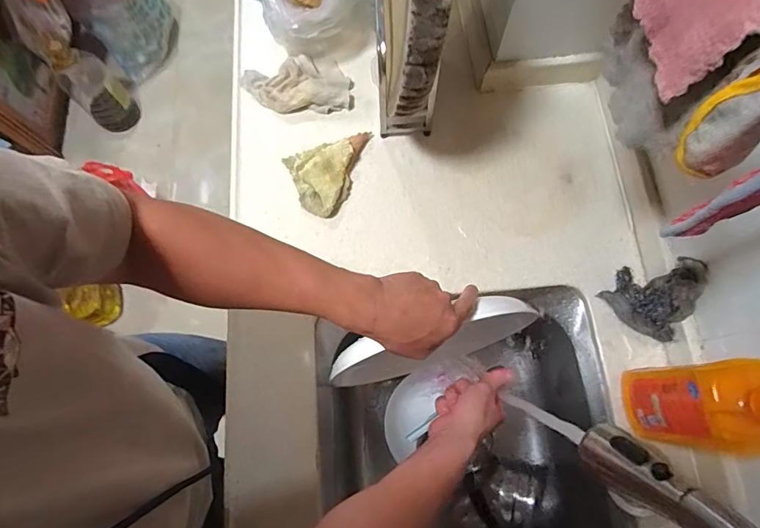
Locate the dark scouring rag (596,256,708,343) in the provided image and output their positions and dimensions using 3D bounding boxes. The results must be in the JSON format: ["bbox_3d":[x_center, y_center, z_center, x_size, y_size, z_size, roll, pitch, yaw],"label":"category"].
[{"bbox_3d":[0.367,0.041,0.566,0.075,0.094,0.098,-36,75,-9],"label":"dark scouring rag"}]

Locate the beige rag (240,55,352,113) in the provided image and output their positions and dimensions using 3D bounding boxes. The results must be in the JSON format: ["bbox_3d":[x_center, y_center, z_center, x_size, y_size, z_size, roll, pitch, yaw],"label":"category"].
[{"bbox_3d":[-0.137,-0.293,0.712,0.175,0.032,0.102,-10,73,-1],"label":"beige rag"}]

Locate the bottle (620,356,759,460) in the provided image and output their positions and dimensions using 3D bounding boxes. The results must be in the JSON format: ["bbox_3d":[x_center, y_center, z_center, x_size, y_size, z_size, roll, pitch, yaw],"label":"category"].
[{"bbox_3d":[0.343,0.151,0.453,0.049,0.229,0.090,-4,73,0],"label":"bottle"}]

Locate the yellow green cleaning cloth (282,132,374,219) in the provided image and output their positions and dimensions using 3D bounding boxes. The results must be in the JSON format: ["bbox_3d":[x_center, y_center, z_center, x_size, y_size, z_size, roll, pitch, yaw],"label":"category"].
[{"bbox_3d":[-0.070,-0.136,0.662,0.133,0.027,0.115,-15,73,-3],"label":"yellow green cleaning cloth"}]

